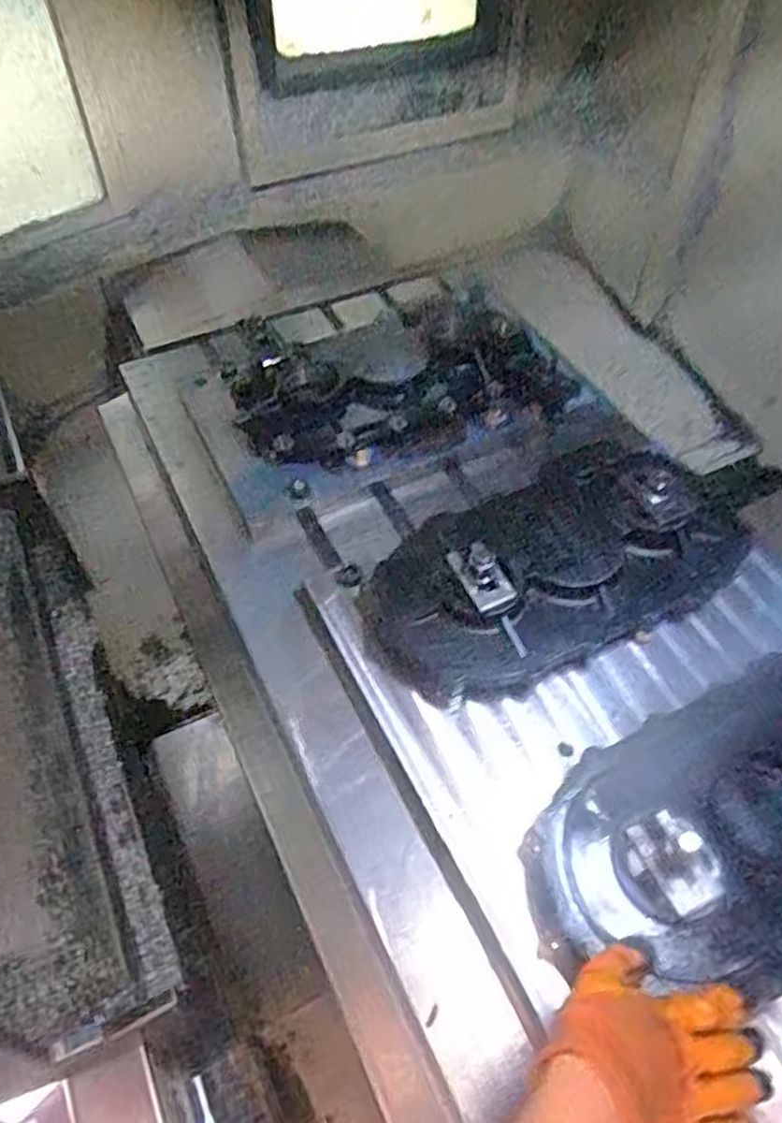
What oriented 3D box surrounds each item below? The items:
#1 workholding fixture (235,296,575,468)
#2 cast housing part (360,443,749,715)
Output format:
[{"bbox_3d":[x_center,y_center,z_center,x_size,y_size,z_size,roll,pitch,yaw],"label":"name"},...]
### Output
[{"bbox_3d":[0.000,-0.237,0.971,0.398,0.070,0.234,-12,53,-10],"label":"workholding fixture"},{"bbox_3d":[0.169,0.005,0.759,0.374,0.091,0.190,-20,55,-15],"label":"cast housing part"}]

